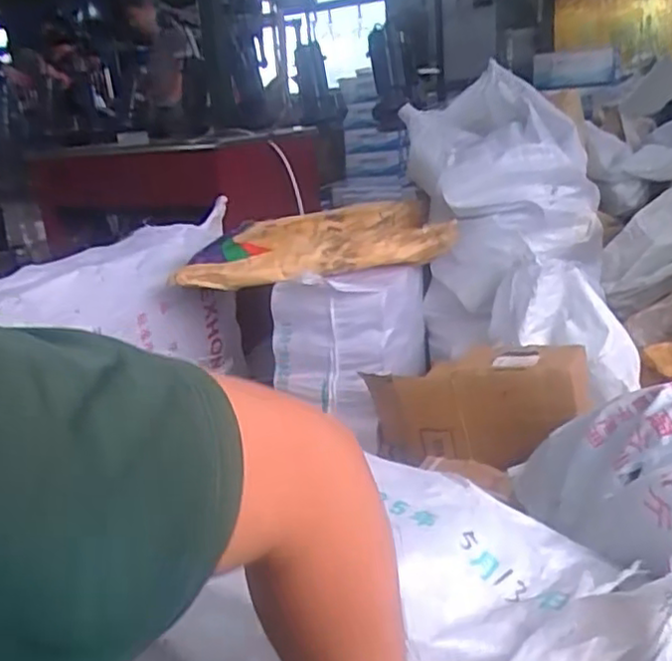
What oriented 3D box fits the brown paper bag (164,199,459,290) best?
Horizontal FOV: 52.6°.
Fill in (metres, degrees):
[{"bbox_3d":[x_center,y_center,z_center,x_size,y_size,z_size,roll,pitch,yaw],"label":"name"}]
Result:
[{"bbox_3d":[-0.059,-0.207,1.645,0.628,0.097,0.358,-7,19,-5],"label":"brown paper bag"}]

